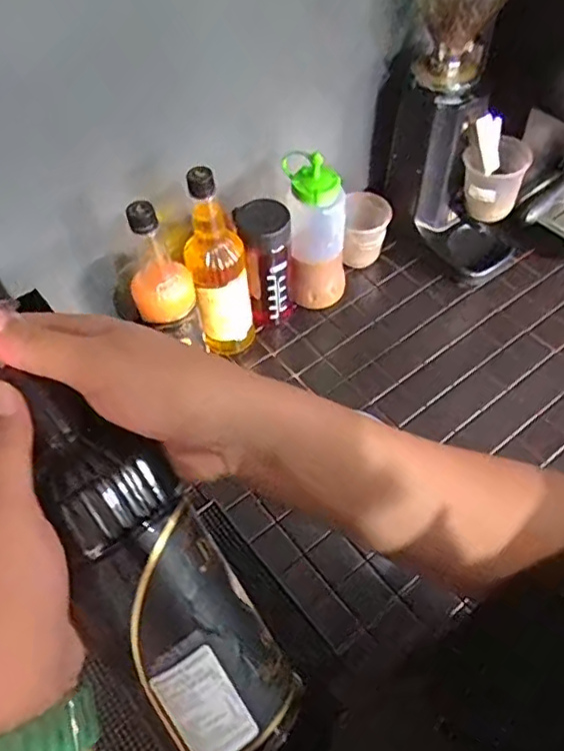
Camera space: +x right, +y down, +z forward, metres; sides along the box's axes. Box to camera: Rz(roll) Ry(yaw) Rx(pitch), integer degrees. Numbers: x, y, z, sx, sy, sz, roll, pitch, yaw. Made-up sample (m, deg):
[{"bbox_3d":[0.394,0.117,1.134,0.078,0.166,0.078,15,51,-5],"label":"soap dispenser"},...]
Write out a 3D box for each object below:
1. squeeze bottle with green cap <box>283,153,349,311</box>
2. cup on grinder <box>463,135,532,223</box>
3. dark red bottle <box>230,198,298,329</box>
[{"bbox_3d":[0.050,-0.195,0.831,0.081,0.239,0.075,2,55,4],"label":"squeeze bottle with green cap"},{"bbox_3d":[0.292,-0.270,0.834,0.084,0.094,0.083,-1,55,2],"label":"cup on grinder"},{"bbox_3d":[-0.020,-0.150,0.829,0.074,0.201,0.070,-1,55,2],"label":"dark red bottle"}]

